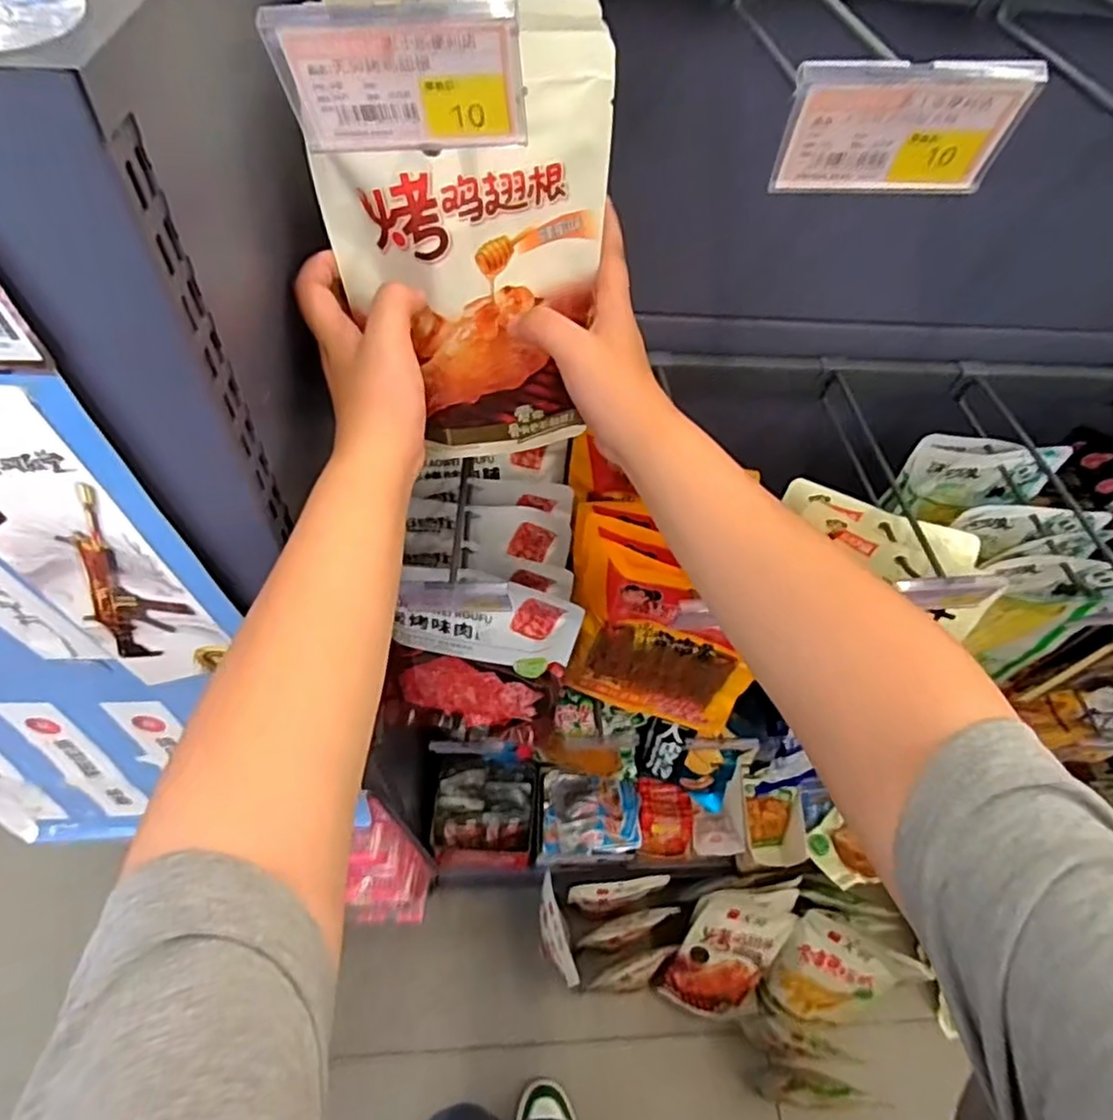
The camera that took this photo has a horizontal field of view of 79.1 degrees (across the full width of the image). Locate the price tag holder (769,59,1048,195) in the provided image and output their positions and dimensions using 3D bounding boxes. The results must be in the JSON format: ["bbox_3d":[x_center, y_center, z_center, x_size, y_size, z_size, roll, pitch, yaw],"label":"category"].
[{"bbox_3d":[0.122,-0.154,0.243,0.079,0.050,0.005,1,70,3],"label":"price tag holder"}]

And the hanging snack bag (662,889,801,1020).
[{"bbox_3d":[0.294,0.663,1.145,0.173,0.257,0.034,13,14,-4],"label":"hanging snack bag"}]

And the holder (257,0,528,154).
[{"bbox_3d":[-0.051,-0.160,0.226,0.079,0.046,0.006,-1,69,1],"label":"holder"}]

